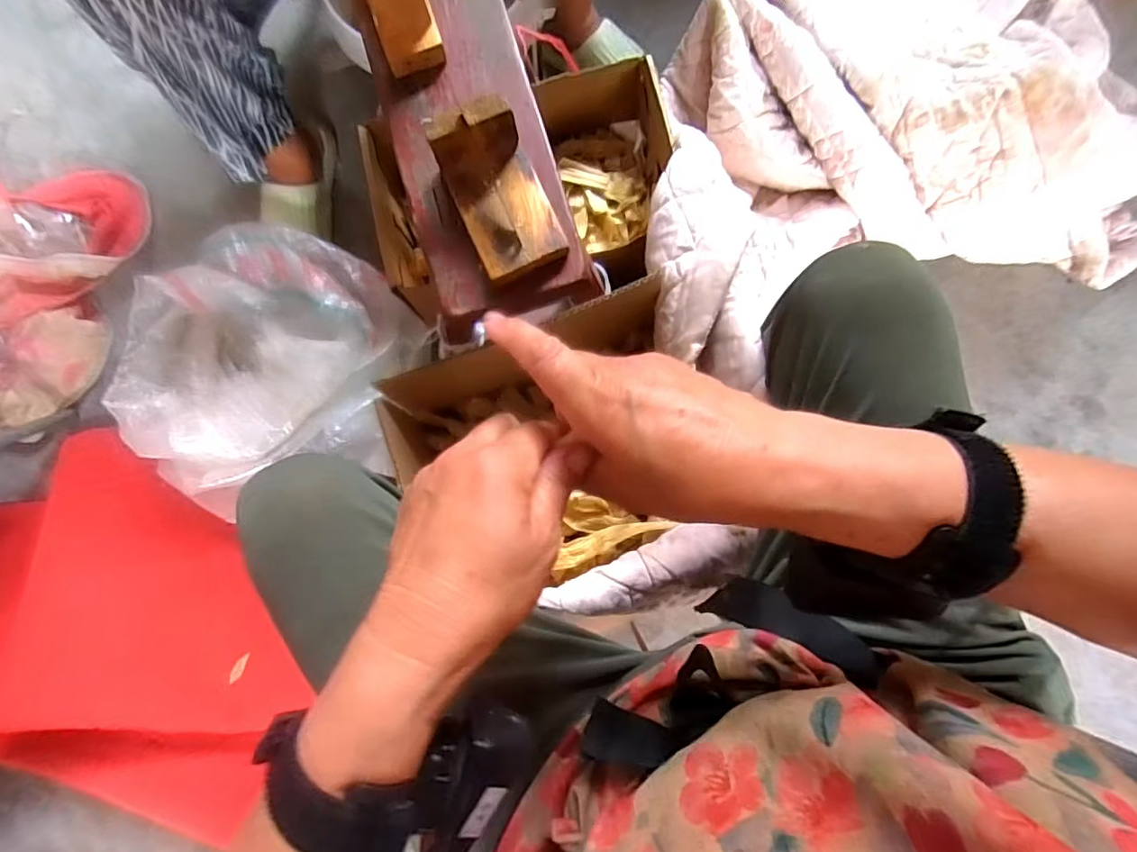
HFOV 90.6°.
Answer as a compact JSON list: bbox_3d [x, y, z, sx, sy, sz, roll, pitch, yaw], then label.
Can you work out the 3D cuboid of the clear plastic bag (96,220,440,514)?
[{"bbox_3d":[-0.451,-0.107,0.798,0.387,0.146,0.367,-33,88,-1],"label":"clear plastic bag"}]

